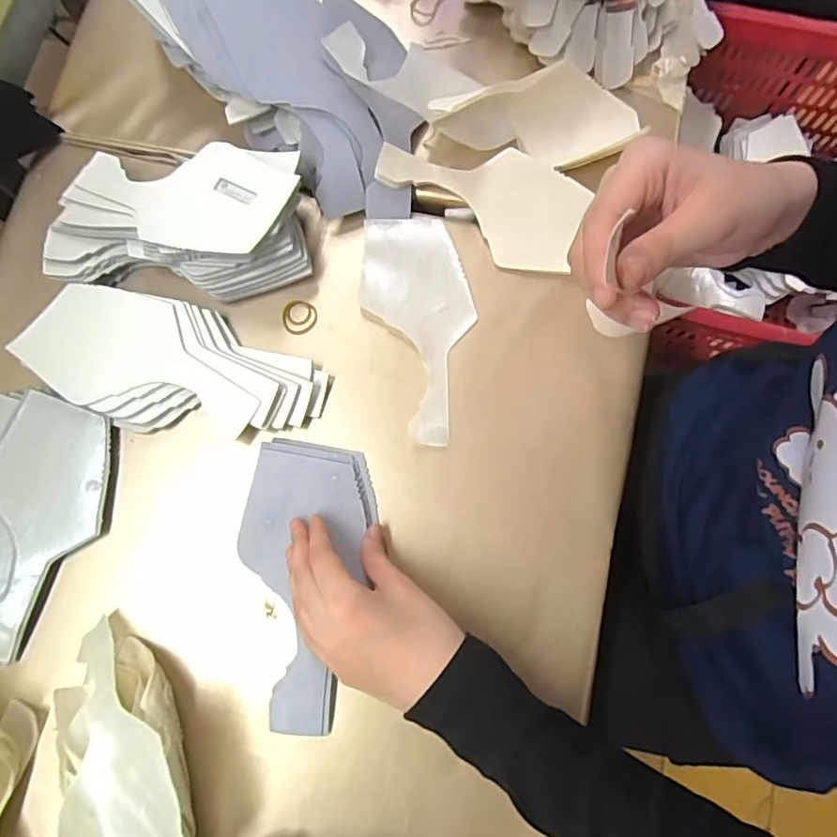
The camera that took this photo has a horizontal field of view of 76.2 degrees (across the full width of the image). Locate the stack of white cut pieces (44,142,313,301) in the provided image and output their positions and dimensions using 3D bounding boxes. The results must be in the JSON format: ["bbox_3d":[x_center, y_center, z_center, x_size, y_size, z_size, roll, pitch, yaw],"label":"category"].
[{"bbox_3d":[-0.181,-0.153,0.402,0.198,0.044,0.109,7,80,4],"label":"stack of white cut pieces"}]

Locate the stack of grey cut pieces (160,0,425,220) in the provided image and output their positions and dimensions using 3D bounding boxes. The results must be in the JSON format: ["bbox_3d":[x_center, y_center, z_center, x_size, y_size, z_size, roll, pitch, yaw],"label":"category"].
[{"bbox_3d":[-0.092,-0.288,0.411,0.143,0.041,0.288,-44,96,-9],"label":"stack of grey cut pieces"}]

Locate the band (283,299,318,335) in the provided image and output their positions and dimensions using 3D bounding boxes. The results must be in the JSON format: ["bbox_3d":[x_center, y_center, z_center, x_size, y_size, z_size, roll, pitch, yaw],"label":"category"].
[{"bbox_3d":[-0.093,-0.080,0.419,0.027,0.004,0.028,-2,78,2],"label":"band"}]

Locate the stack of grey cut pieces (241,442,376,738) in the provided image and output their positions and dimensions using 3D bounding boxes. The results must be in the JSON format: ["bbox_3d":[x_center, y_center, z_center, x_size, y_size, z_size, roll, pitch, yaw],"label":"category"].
[{"bbox_3d":[-0.078,0.110,0.365,0.090,0.019,0.191,1,77,-1],"label":"stack of grey cut pieces"}]

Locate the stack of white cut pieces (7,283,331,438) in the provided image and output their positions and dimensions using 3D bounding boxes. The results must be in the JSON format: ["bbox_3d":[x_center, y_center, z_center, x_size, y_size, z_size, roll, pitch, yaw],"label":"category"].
[{"bbox_3d":[-0.181,-0.040,0.400,0.220,0.017,0.095,9,78,4],"label":"stack of white cut pieces"}]

